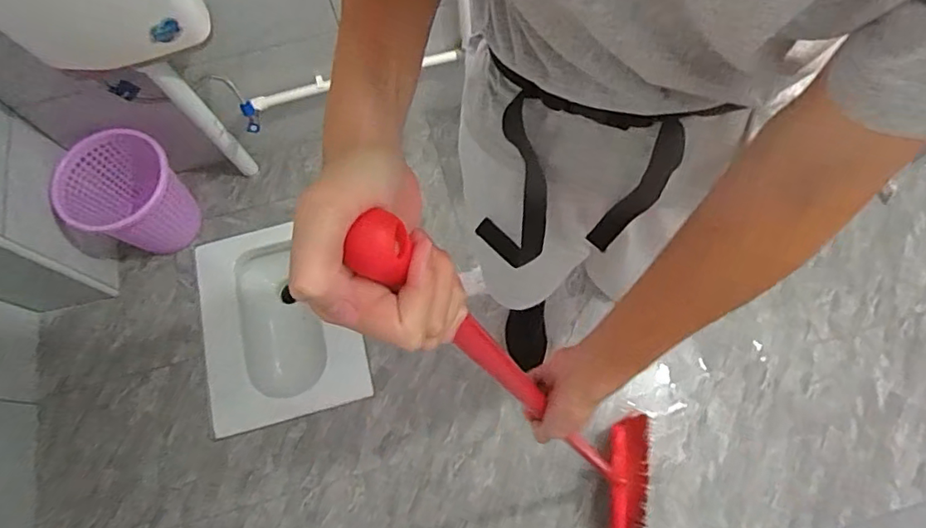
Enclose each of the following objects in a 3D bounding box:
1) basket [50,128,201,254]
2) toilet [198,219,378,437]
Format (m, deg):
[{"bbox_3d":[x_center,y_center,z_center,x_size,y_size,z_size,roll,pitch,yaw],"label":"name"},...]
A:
[{"bbox_3d":[-0.863,-0.177,1.457,0.250,0.279,0.266,-1,70,3],"label":"basket"},{"bbox_3d":[-0.493,0.180,1.580,0.412,0.261,0.518,-12,70,-2],"label":"toilet"}]

